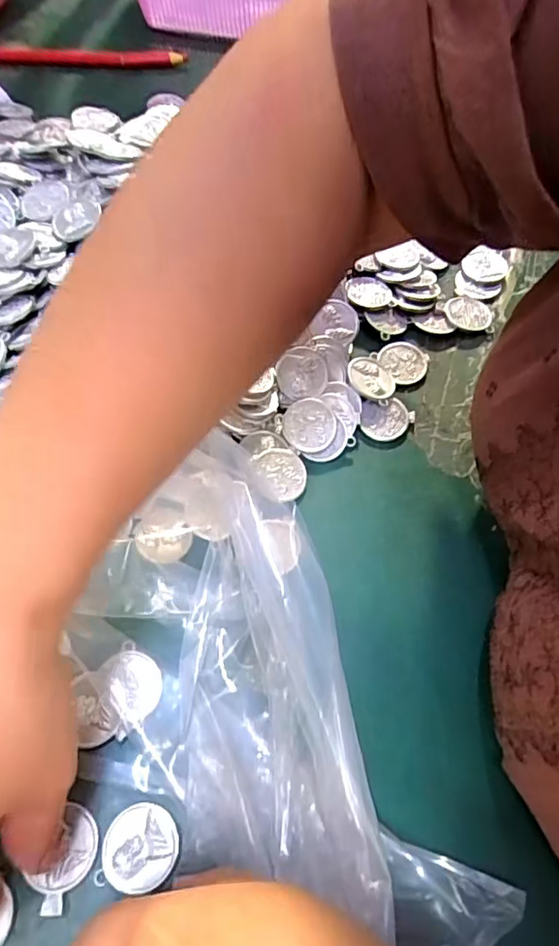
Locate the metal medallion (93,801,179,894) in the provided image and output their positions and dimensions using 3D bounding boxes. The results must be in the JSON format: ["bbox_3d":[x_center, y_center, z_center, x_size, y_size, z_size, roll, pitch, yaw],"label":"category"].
[{"bbox_3d":[-0.054,0.146,0.215,0.028,0.004,0.028,1,64,-2],"label":"metal medallion"}]

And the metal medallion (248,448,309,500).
[{"bbox_3d":[-0.001,-0.001,0.291,0.030,0.005,0.028,1,64,-2],"label":"metal medallion"}]

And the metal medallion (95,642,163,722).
[{"bbox_3d":[-0.066,0.092,0.242,0.029,0.004,0.026,39,68,15],"label":"metal medallion"}]

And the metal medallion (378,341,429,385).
[{"bbox_3d":[0.076,-0.068,0.331,0.027,0.004,0.028,1,64,-2],"label":"metal medallion"}]

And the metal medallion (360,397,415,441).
[{"bbox_3d":[0.061,-0.031,0.311,0.031,0.005,0.023,-10,65,-7],"label":"metal medallion"}]

